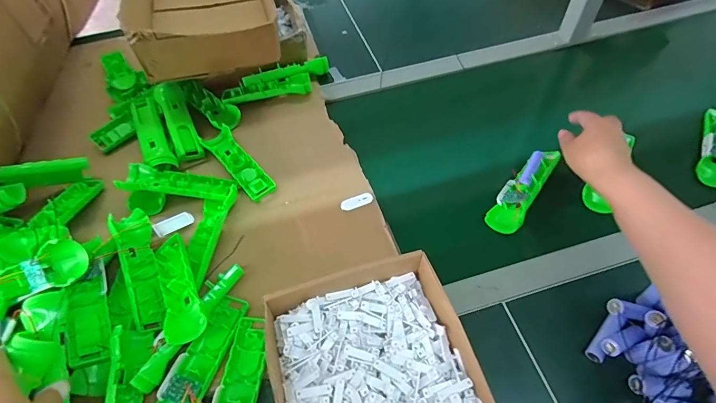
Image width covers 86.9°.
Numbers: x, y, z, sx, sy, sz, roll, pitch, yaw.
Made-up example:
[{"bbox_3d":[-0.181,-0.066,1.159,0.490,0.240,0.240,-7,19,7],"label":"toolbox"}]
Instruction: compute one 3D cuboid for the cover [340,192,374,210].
[{"bbox_3d":[-0.001,0.000,0.567,0.049,0.006,0.020,-18,58,-9],"label":"cover"}]

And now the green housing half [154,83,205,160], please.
[{"bbox_3d":[-0.306,-0.141,0.646,0.043,0.027,0.175,-25,59,-13],"label":"green housing half"}]

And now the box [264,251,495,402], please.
[{"bbox_3d":[0.014,0.177,0.409,0.196,0.074,0.219,-16,57,-8],"label":"box"}]

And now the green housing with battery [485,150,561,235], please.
[{"bbox_3d":[0.243,-0.025,0.549,0.045,0.030,0.160,31,63,21],"label":"green housing with battery"}]

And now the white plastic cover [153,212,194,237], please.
[{"bbox_3d":[-0.263,0.031,0.541,0.024,0.008,0.057,53,41,6],"label":"white plastic cover"}]

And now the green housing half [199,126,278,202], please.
[{"bbox_3d":[-0.191,-0.060,0.611,0.046,0.024,0.152,-38,63,-20],"label":"green housing half"}]

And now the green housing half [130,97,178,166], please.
[{"bbox_3d":[-0.343,-0.114,0.628,0.042,0.020,0.157,-25,59,-13],"label":"green housing half"}]

